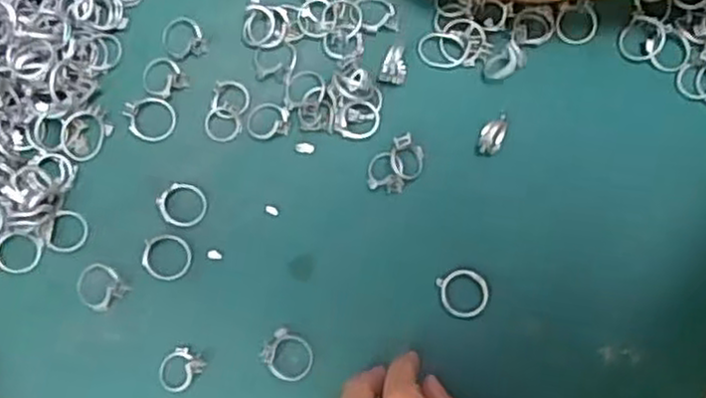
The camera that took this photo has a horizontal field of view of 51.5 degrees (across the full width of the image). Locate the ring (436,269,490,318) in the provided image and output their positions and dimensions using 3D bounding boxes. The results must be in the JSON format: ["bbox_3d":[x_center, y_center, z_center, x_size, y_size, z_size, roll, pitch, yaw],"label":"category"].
[{"bbox_3d":[0.052,0.044,0.343,0.023,0.005,0.022,0,77,-1],"label":"ring"}]

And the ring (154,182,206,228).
[{"bbox_3d":[-0.082,0.003,0.351,0.022,0.004,0.021,0,77,-1],"label":"ring"}]

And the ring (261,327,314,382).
[{"bbox_3d":[-0.030,0.072,0.334,0.024,0.005,0.021,34,71,-13],"label":"ring"}]

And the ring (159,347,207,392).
[{"bbox_3d":[-0.079,0.077,0.332,0.017,0.010,0.020,40,79,8],"label":"ring"}]

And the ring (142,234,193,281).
[{"bbox_3d":[-0.088,0.027,0.345,0.023,0.004,0.021,0,77,-1],"label":"ring"}]

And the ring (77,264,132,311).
[{"bbox_3d":[-0.119,0.041,0.342,0.023,0.004,0.020,42,80,8],"label":"ring"}]

